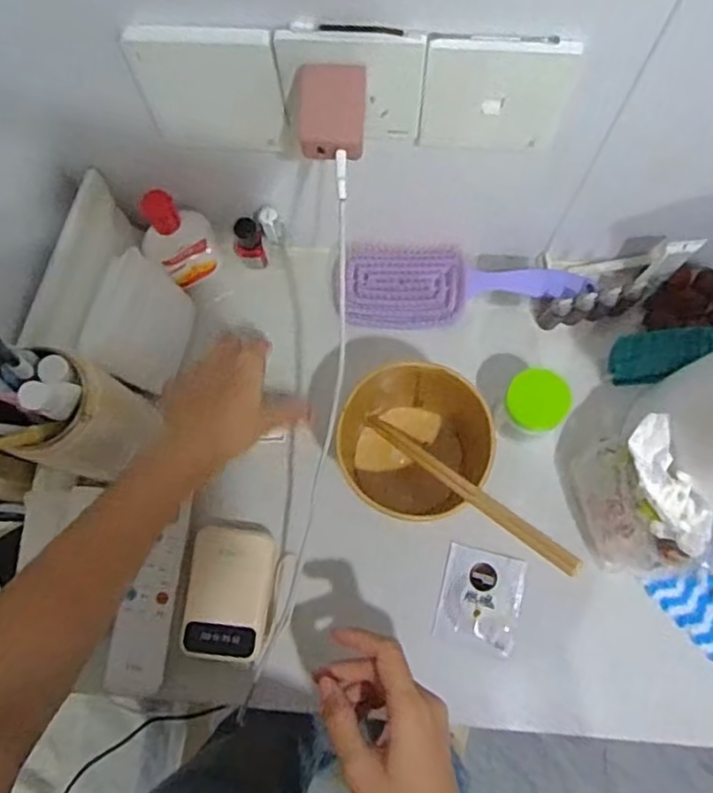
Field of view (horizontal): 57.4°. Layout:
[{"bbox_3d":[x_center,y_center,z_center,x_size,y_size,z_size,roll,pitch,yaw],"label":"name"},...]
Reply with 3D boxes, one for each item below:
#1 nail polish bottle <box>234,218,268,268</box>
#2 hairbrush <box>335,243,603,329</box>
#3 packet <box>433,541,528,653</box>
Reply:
[{"bbox_3d":[-0.095,-0.135,0.582,0.027,0.059,0.019,-19,76,-3],"label":"nail polish bottle"},{"bbox_3d":[0.093,-0.098,0.577,0.218,0.030,0.078,5,76,3],"label":"hairbrush"},{"bbox_3d":[0.100,0.161,0.525,0.062,0.008,0.074,13,77,5],"label":"packet"}]

